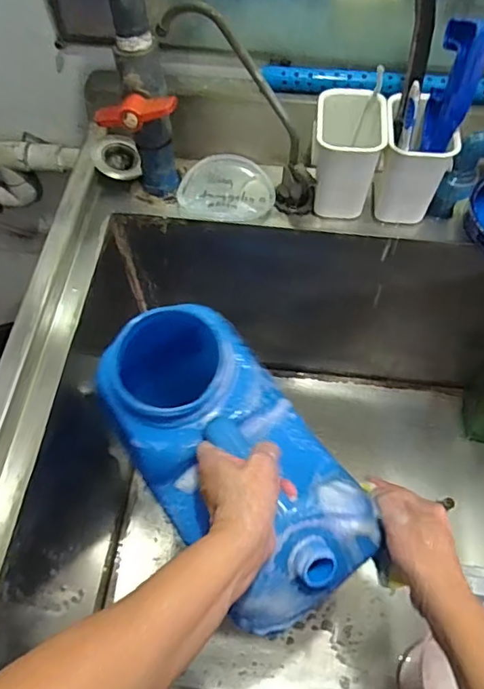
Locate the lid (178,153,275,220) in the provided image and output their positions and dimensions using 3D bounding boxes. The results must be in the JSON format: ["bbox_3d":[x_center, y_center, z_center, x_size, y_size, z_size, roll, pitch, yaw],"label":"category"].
[{"bbox_3d":[-0.018,-0.192,0.652,0.112,0.011,0.091,5,62,4],"label":"lid"}]

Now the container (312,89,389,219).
[{"bbox_3d":[0.112,-0.209,0.602,0.078,0.111,0.091,5,62,3],"label":"container"}]

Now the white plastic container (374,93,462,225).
[{"bbox_3d":[0.188,-0.201,0.601,0.074,0.117,0.074,5,62,4],"label":"white plastic container"}]

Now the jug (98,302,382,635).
[{"bbox_3d":[-0.011,0.116,0.544,0.157,0.158,0.300,-36,67,-17],"label":"jug"}]

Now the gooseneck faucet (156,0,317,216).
[{"bbox_3d":[0.012,-0.243,0.572,0.077,0.254,0.049,1,56,40],"label":"gooseneck faucet"}]

